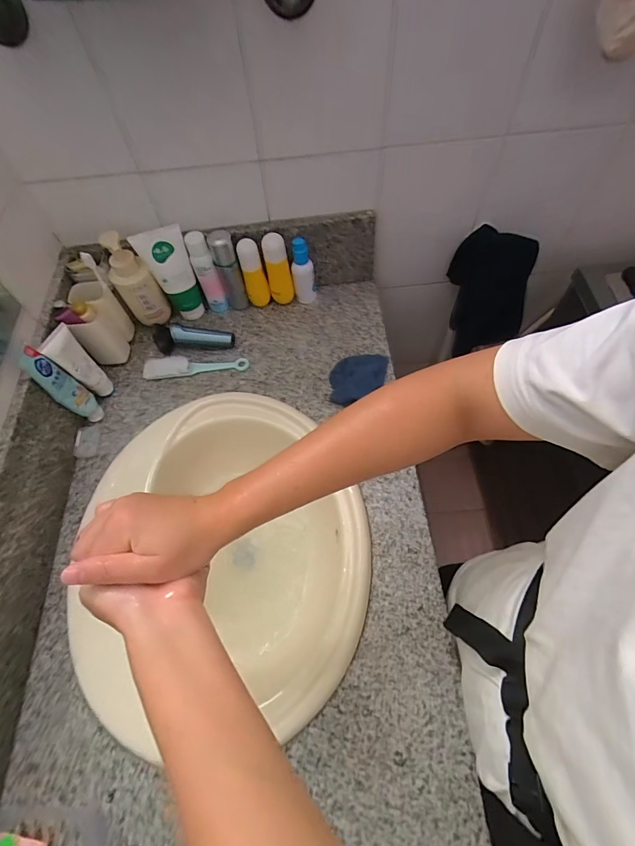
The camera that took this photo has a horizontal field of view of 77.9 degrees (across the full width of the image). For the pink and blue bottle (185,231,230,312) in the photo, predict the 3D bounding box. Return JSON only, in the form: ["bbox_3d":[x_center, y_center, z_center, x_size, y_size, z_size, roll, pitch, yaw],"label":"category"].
[{"bbox_3d":[-0.218,-0.295,0.784,0.045,0.164,0.046,-22,63,-8],"label":"pink and blue bottle"}]

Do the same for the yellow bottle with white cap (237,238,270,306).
[{"bbox_3d":[-0.125,-0.296,0.791,0.048,0.143,0.034,-14,62,-4],"label":"yellow bottle with white cap"}]

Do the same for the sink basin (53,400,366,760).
[{"bbox_3d":[-0.137,0.198,0.673,0.440,0.140,0.475,7,63,7],"label":"sink basin"}]

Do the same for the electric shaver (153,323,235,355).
[{"bbox_3d":[-0.245,-0.172,0.779,0.157,0.041,0.050,-5,62,1],"label":"electric shaver"}]

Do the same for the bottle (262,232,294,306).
[{"bbox_3d":[-0.078,-0.300,0.785,0.046,0.150,0.034,-12,62,-3],"label":"bottle"}]

